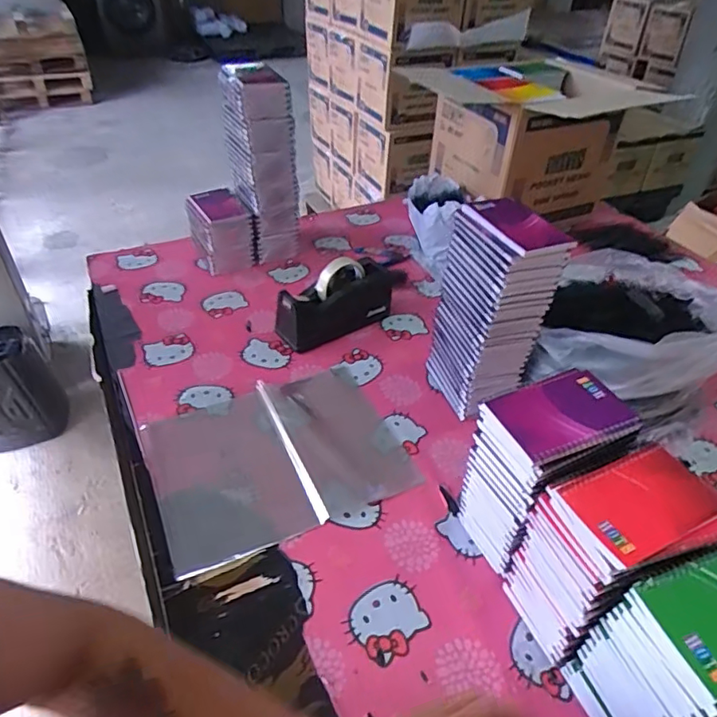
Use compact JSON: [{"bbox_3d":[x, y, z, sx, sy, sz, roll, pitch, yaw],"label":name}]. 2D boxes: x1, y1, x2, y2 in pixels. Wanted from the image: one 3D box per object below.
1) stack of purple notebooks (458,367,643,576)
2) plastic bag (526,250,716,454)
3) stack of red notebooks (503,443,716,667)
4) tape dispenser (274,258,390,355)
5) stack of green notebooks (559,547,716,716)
[{"bbox_3d":[0.193,0.132,0.596,0.126,0.223,0.095,-18,45,-21],"label":"stack of purple notebooks"},{"bbox_3d":[0.428,-0.036,0.862,0.246,0.164,0.325,19,44,19],"label":"plastic bag"},{"bbox_3d":[0.238,0.199,0.534,0.132,0.210,0.096,-9,42,-15],"label":"stack of red notebooks"},{"bbox_3d":[-0.037,-0.102,0.942,0.219,0.115,0.069,-24,47,-29],"label":"tape dispenser"},{"bbox_3d":[0.283,0.262,0.471,0.130,0.206,0.099,-8,41,-14],"label":"stack of green notebooks"}]

